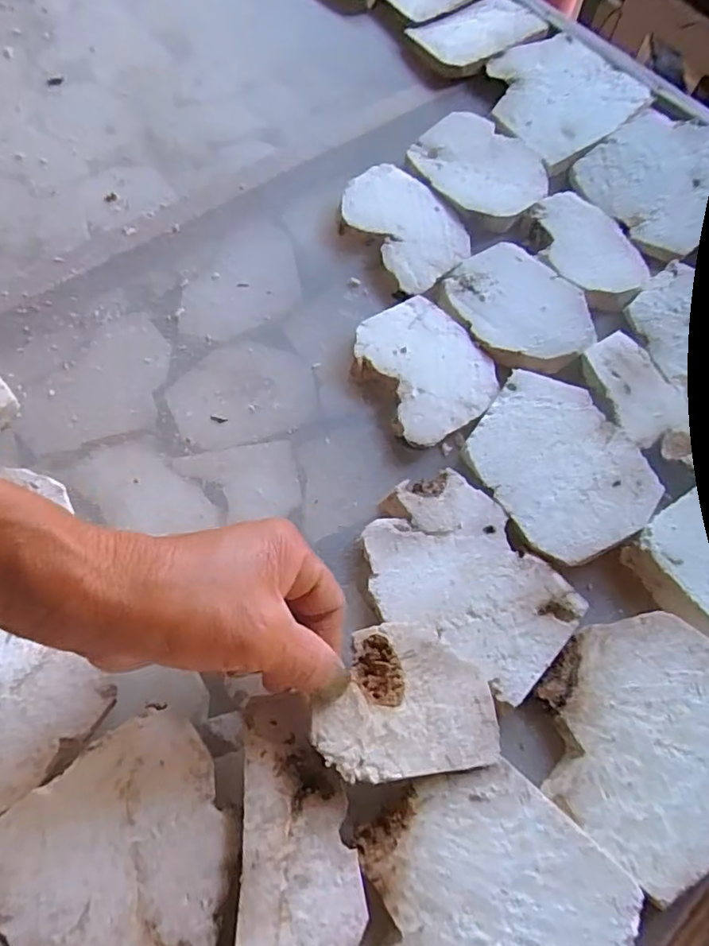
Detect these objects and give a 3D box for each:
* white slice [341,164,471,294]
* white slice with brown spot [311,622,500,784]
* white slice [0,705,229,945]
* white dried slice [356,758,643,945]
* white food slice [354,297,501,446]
[{"bbox_3d":[0.037,-0.179,0.400,0.070,0.011,0.097,-33,73,-18],"label":"white slice"},{"bbox_3d":[0.023,0.102,0.256,0.083,0.004,0.063,0,63,-16],"label":"white slice with brown spot"},{"bbox_3d":[-0.088,0.161,0.227,0.088,0.013,0.100,-37,75,-19],"label":"white slice"},{"bbox_3d":[0.050,0.181,0.227,0.108,0.014,0.102,-36,74,-19],"label":"white dried slice"},{"bbox_3d":[0.046,-0.068,0.356,0.076,0.011,0.091,-27,72,-16],"label":"white food slice"}]

